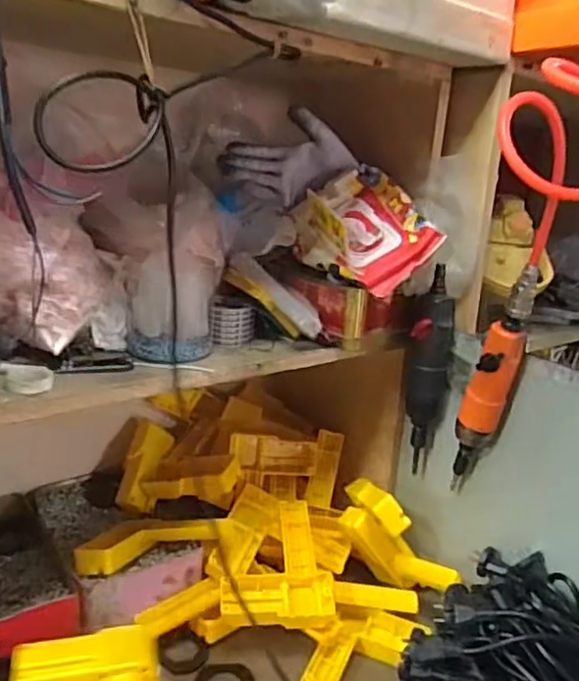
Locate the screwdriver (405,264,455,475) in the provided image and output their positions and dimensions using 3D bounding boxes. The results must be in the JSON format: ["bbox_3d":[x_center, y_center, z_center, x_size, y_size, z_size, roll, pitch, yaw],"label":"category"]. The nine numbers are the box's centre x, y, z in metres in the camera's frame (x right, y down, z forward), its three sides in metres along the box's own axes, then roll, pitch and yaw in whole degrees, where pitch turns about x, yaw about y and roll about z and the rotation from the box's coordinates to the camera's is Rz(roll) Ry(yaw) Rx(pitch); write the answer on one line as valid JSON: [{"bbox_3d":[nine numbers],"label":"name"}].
[{"bbox_3d":[0.151,0.041,0.691,0.049,0.221,0.043,14,20,30],"label":"screwdriver"}]

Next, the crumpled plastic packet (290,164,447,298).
[{"bbox_3d":[0.083,-0.121,0.652,0.097,0.099,0.164,-7,20,-32],"label":"crumpled plastic packet"}]

